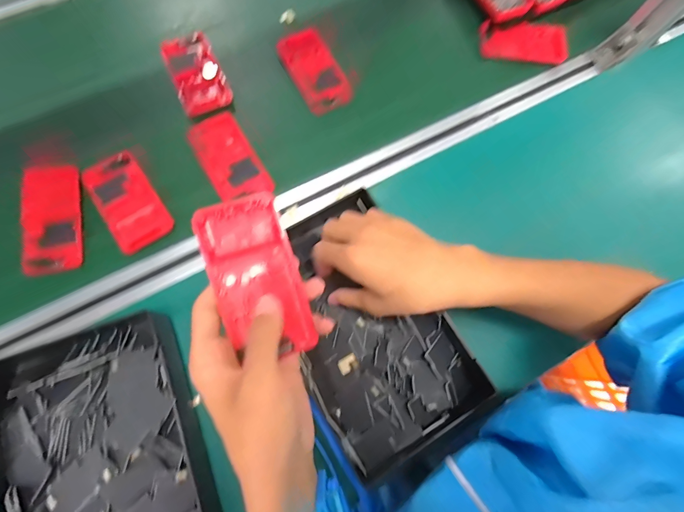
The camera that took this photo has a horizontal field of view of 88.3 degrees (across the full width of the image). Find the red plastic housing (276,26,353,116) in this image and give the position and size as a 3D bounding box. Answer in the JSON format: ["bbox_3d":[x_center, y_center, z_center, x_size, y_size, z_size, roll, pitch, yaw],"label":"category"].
[{"bbox_3d":[-0.040,-0.260,0.489,0.067,0.021,0.133,-29,78,-11],"label":"red plastic housing"}]

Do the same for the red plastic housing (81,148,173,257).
[{"bbox_3d":[-0.255,-0.067,0.418,0.064,0.007,0.122,-34,79,-12],"label":"red plastic housing"}]

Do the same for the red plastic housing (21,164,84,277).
[{"bbox_3d":[-0.334,-0.043,0.403,0.058,0.012,0.126,-8,83,-16],"label":"red plastic housing"}]

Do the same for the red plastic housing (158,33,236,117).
[{"bbox_3d":[-0.193,-0.243,0.467,0.065,0.014,0.116,-24,77,-10],"label":"red plastic housing"}]

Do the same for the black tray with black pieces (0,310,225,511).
[{"bbox_3d":[-0.210,0.192,0.323,0.171,0.048,0.258,-19,76,-9],"label":"black tray with black pieces"}]

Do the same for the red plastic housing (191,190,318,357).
[{"bbox_3d":[-0.063,0.017,0.262,0.062,0.012,0.120,-19,87,-14],"label":"red plastic housing"}]

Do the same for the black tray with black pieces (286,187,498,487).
[{"bbox_3d":[0.021,0.073,0.387,0.157,0.053,0.276,-31,77,-10],"label":"black tray with black pieces"}]

